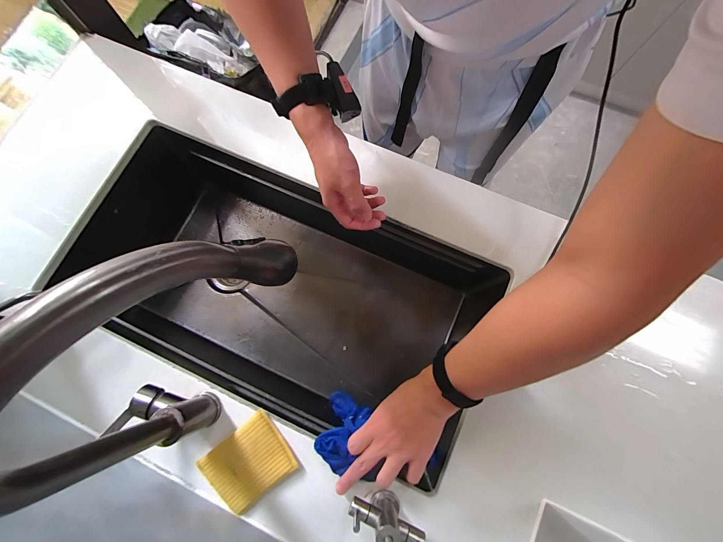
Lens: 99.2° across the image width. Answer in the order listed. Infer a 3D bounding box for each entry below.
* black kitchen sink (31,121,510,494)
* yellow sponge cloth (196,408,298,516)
[{"bbox_3d":[-0.156,0.051,0.634,0.685,0.269,0.416,25,81,5],"label":"black kitchen sink"},{"bbox_3d":[-0.159,0.268,0.432,0.106,0.023,0.091,-39,79,-7],"label":"yellow sponge cloth"}]

